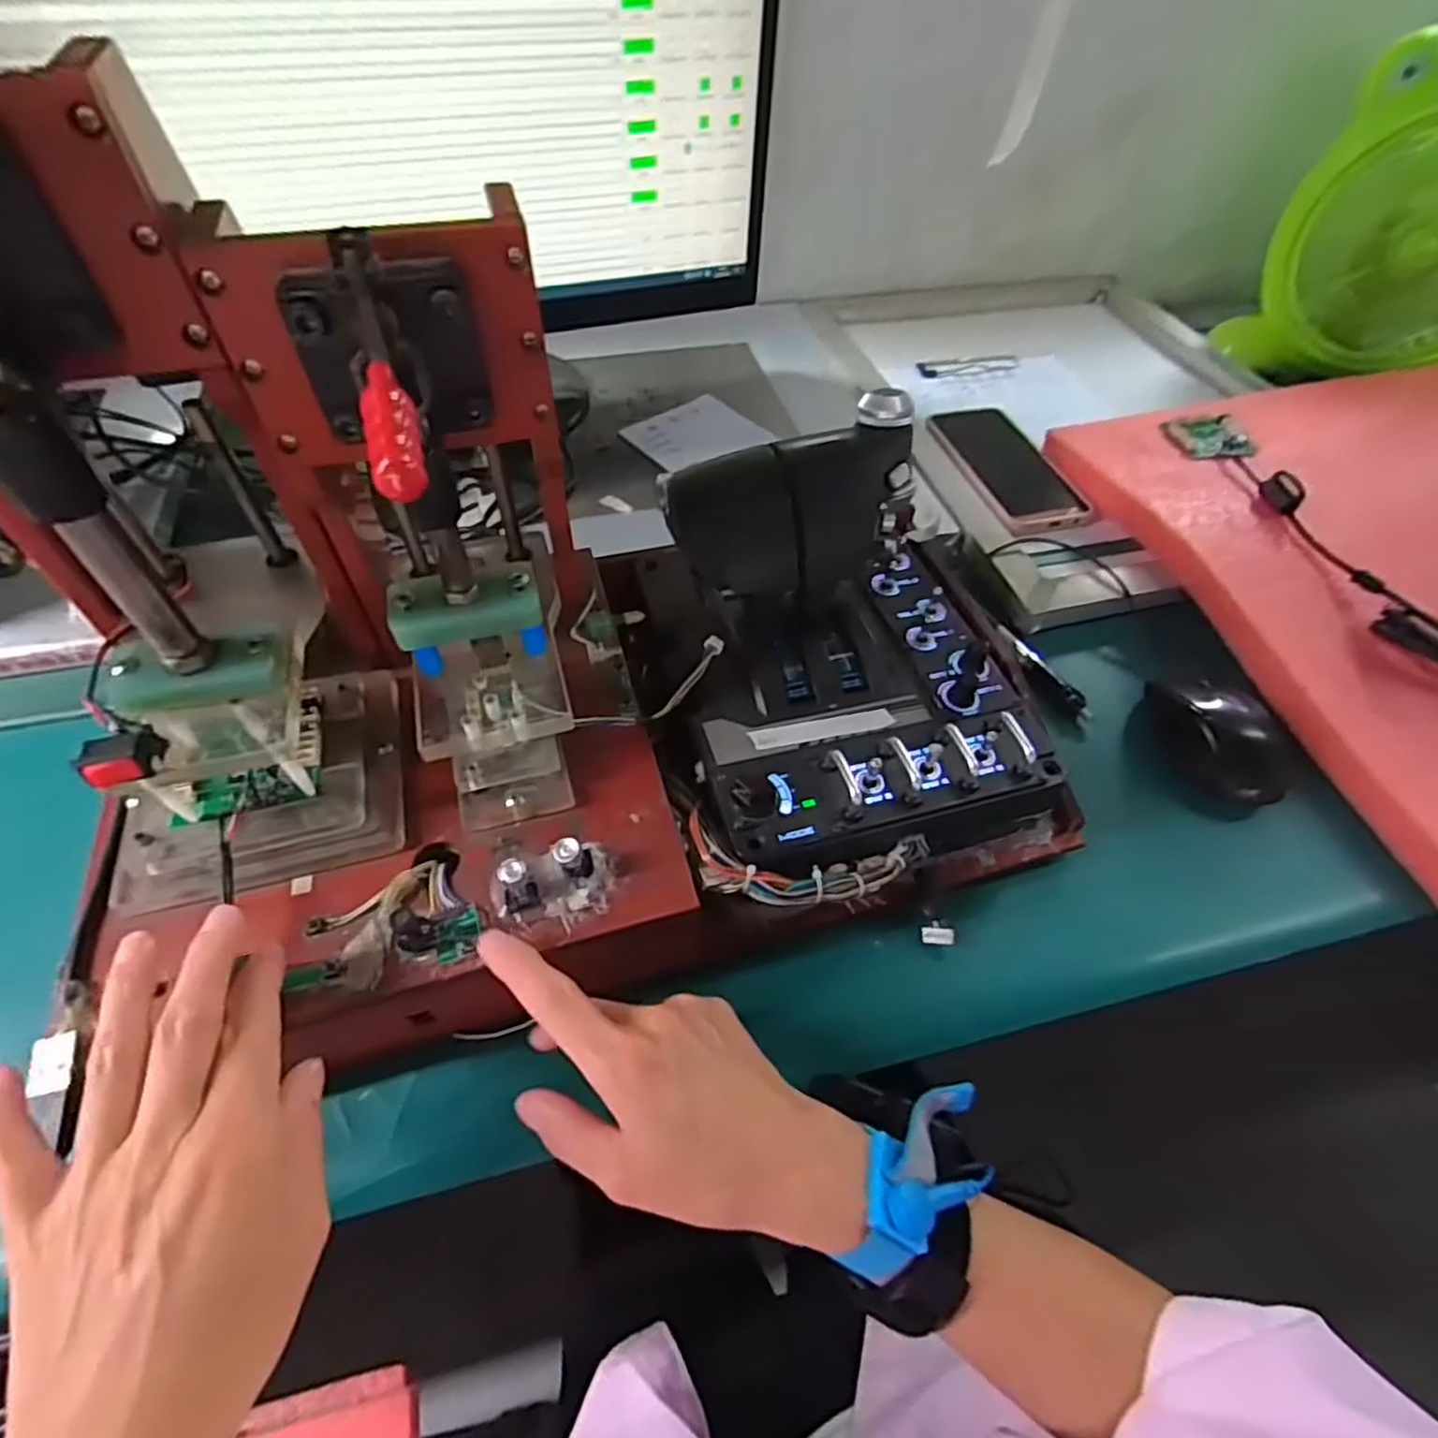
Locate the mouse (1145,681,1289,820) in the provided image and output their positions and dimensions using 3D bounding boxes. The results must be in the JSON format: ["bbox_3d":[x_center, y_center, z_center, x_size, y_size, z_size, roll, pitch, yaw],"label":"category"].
[{"bbox_3d":[0.314,0.013,0.450,0.065,0.042,0.094,-4,52,-6],"label":"mouse"}]

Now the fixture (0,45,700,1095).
[{"bbox_3d":[-0.136,-0.057,0.239,0.226,0.274,0.203,-6,53,-7],"label":"fixture"}]

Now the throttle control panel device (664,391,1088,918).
[{"bbox_3d":[0.070,-0.033,0.392,0.219,0.137,0.232,-13,54,-12],"label":"throttle control panel device"}]

